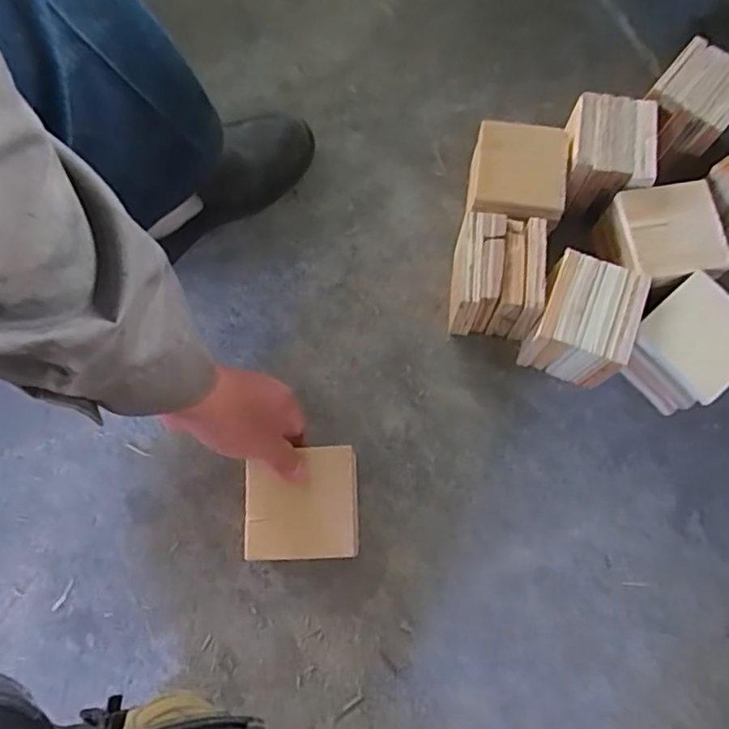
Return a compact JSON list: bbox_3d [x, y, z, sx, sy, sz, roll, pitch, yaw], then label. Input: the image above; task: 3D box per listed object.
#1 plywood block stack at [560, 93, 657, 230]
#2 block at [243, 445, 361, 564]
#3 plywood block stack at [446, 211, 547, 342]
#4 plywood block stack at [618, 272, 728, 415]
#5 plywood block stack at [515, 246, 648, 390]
[{"bbox_3d":[0.254,-0.219,0.666,0.089,0.080,0.109,8,72,2],"label":"plywood block stack"},{"bbox_3d":[-0.053,0.116,0.522,0.092,0.015,0.090,-1,72,-1],"label":"block"},{"bbox_3d":[0.127,-0.086,0.619,0.089,0.091,0.099,3,72,1],"label":"plywood block stack"},{"bbox_3d":[0.308,-0.014,0.599,0.104,0.078,0.090,-40,77,-12],"label":"plywood block stack"},{"bbox_3d":[0.208,-0.041,0.608,0.090,0.091,0.099,21,73,7],"label":"plywood block stack"}]

